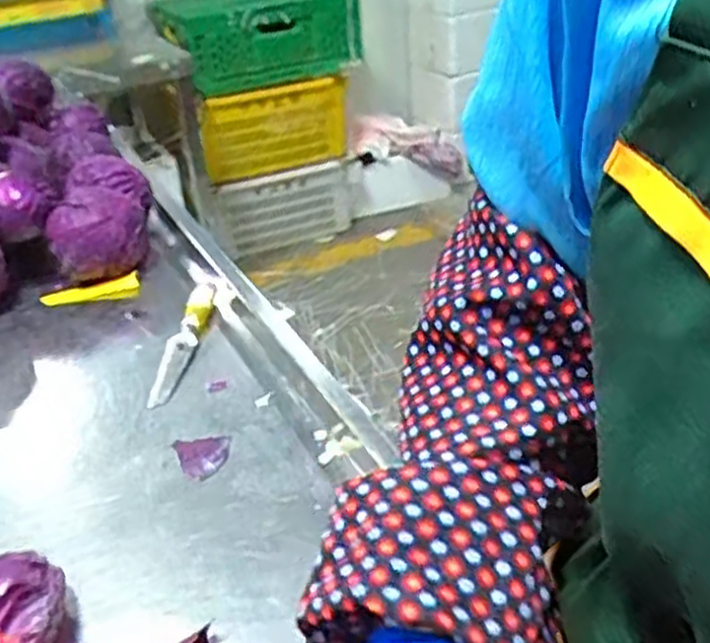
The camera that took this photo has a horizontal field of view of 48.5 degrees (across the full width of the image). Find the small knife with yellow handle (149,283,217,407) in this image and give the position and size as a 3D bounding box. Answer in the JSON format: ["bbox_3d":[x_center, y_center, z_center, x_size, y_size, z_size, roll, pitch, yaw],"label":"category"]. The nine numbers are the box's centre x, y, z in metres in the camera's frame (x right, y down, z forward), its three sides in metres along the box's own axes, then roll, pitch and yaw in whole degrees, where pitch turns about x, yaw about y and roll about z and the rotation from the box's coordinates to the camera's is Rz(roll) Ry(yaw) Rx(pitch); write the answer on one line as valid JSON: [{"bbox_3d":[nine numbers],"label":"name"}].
[{"bbox_3d":[-0.180,0.020,0.823,0.027,0.030,0.195,-1,31,9],"label":"small knife with yellow handle"}]

